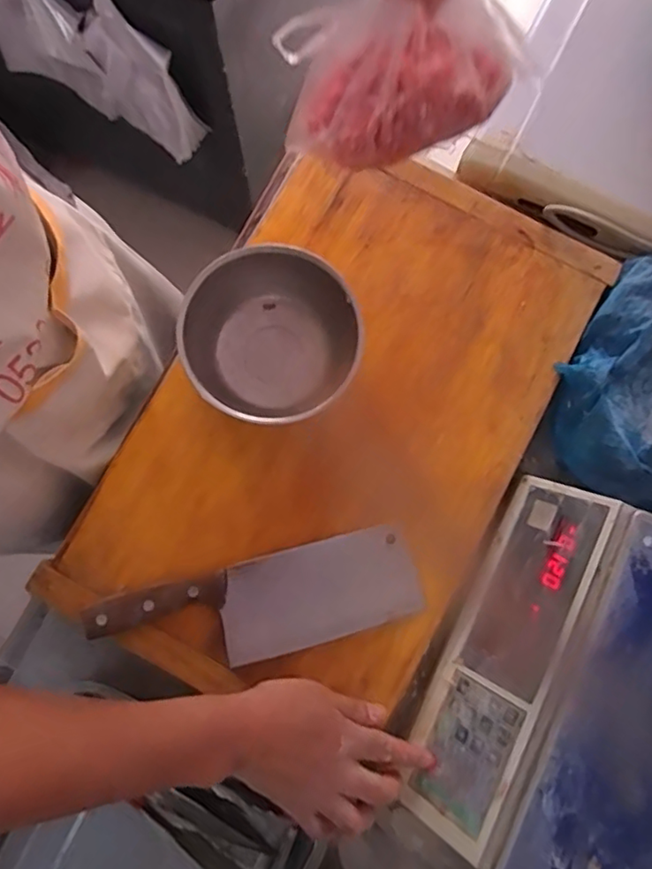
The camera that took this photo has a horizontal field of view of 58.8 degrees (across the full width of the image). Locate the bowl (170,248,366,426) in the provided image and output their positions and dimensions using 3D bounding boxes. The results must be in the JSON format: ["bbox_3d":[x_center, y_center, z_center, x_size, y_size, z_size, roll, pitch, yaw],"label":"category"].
[{"bbox_3d":[-0.054,-0.096,0.562,0.161,0.080,0.154,0,80,0],"label":"bowl"}]

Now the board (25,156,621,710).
[{"bbox_3d":[0.018,-0.016,0.574,0.350,0.031,0.562,28,81,5],"label":"board"}]

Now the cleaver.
[{"bbox_3d":[-0.062,0.161,0.536,0.294,0.028,0.087,-14,80,-3],"label":"cleaver"}]

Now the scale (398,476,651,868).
[{"bbox_3d":[0.266,0.245,0.512,0.298,0.095,0.320,26,81,4],"label":"scale"}]

